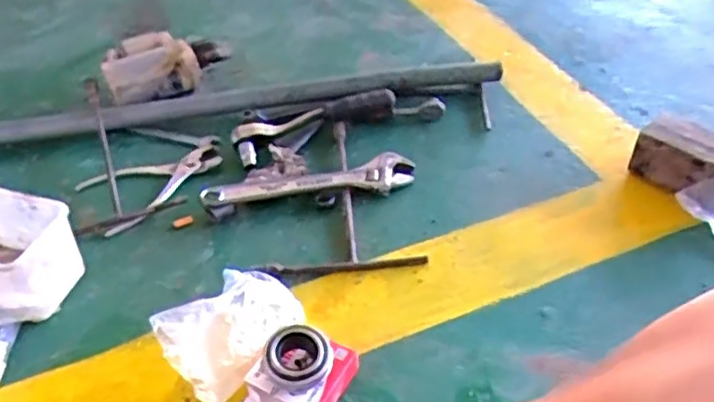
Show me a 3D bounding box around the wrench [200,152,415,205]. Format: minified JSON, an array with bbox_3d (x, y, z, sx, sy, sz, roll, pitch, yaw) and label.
[{"bbox_3d":[-0.061,-0.027,0.892,0.287,0.030,0.058,-9,43,-9],"label":"wrench"}]

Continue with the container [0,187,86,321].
[{"bbox_3d":[-0.402,0.065,0.751,0.179,0.107,0.123,19,46,20],"label":"container"}]

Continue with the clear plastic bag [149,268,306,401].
[{"bbox_3d":[-0.134,0.132,0.708,0.109,0.062,0.149,25,49,25],"label":"clear plastic bag"}]

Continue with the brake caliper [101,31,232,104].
[{"bbox_3d":[-0.303,-0.214,1.048,0.191,0.069,0.105,-19,46,-18],"label":"brake caliper"}]

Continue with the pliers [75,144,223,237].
[{"bbox_3d":[-0.270,-0.030,0.897,0.188,0.011,0.097,-26,48,-24],"label":"pliers"}]

